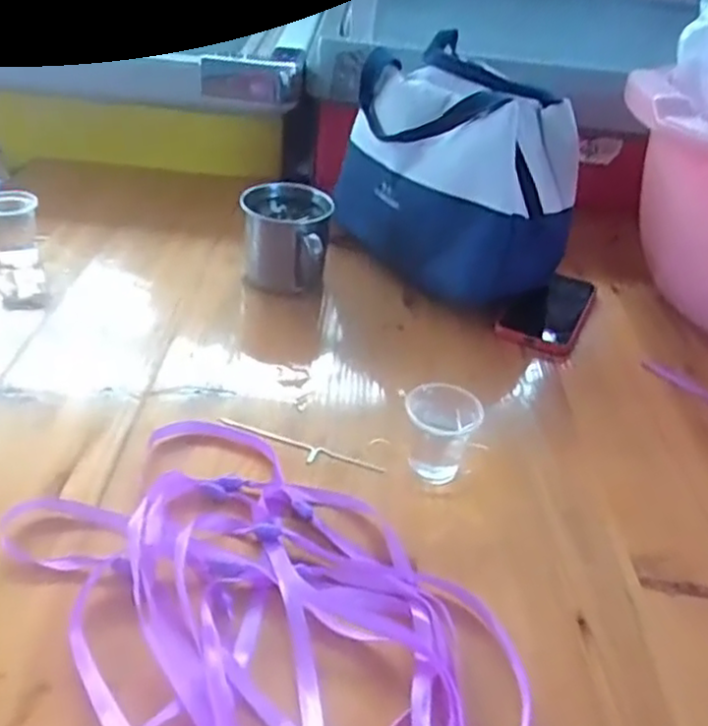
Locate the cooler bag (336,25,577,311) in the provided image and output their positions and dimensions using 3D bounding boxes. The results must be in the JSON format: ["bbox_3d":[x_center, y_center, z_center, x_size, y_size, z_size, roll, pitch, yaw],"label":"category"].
[{"bbox_3d":[0.098,-0.181,0.682,0.136,0.181,0.212,-16,43,-29],"label":"cooler bag"}]

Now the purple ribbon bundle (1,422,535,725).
[{"bbox_3d":[-0.034,0.142,0.359,0.186,0.018,0.325,-23,46,-35],"label":"purple ribbon bundle"}]

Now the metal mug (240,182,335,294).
[{"bbox_3d":[-0.064,-0.110,0.650,0.076,0.078,0.082,6,37,-2],"label":"metal mug"}]

